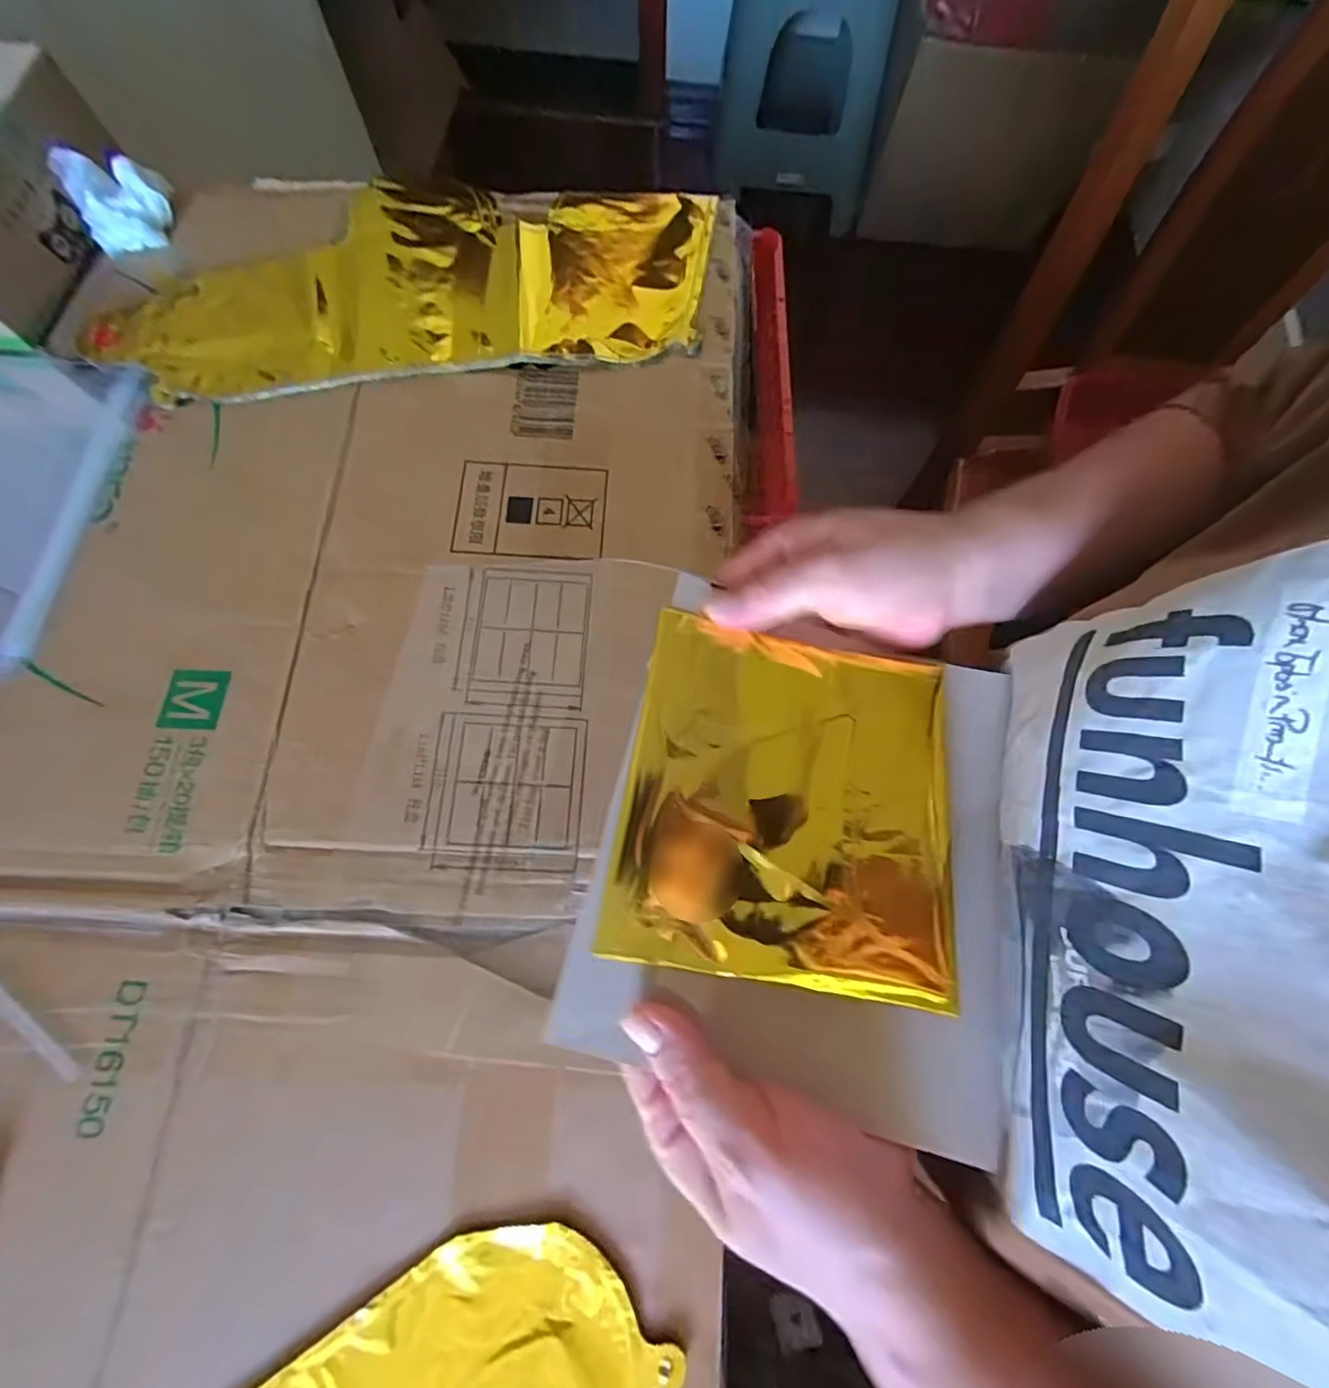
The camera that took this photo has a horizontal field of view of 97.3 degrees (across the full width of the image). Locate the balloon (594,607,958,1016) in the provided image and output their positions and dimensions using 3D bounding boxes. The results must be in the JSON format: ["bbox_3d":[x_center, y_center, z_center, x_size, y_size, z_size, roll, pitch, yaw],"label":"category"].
[{"bbox_3d":[0.050,0.040,0.238,0.129,0.012,0.138,8,69,2],"label":"balloon"}]

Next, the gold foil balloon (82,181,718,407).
[{"bbox_3d":[-0.168,-0.295,0.407,0.401,0.010,0.178,-8,73,-3],"label":"gold foil balloon"}]

